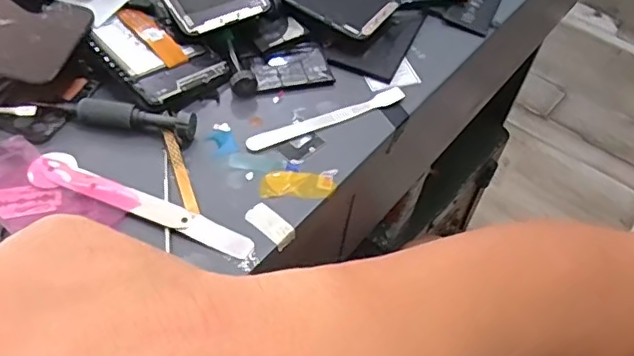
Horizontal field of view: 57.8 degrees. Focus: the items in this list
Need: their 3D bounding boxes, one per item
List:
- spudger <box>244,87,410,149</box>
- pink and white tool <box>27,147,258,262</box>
[{"bbox_3d":[0.008,-0.042,0.392,0.118,0.005,0.014,-21,56,-22],"label":"spudger"},{"bbox_3d":[-0.102,0.014,0.335,0.141,0.005,0.023,19,51,9],"label":"pink and white tool"}]

